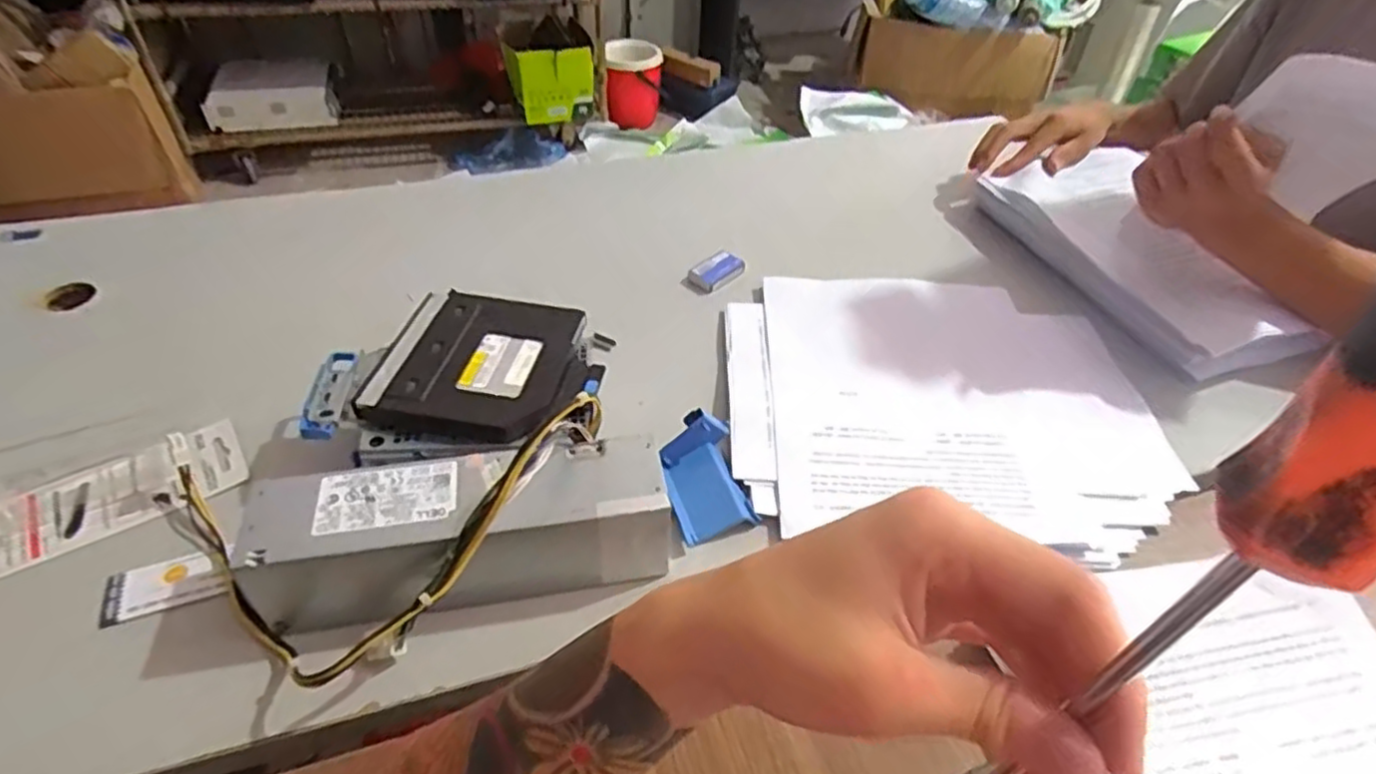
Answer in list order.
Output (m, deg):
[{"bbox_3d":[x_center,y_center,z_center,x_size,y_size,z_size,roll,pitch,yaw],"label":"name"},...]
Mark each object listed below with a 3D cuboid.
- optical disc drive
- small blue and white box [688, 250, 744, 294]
[{"bbox_3d":[-0.154,-0.019,0.537,0.136,0.013,0.138,10,44,6],"label":"optical disc drive"},{"bbox_3d":[0.029,-0.114,0.703,0.033,0.012,0.058,34,52,27],"label":"small blue and white box"}]

